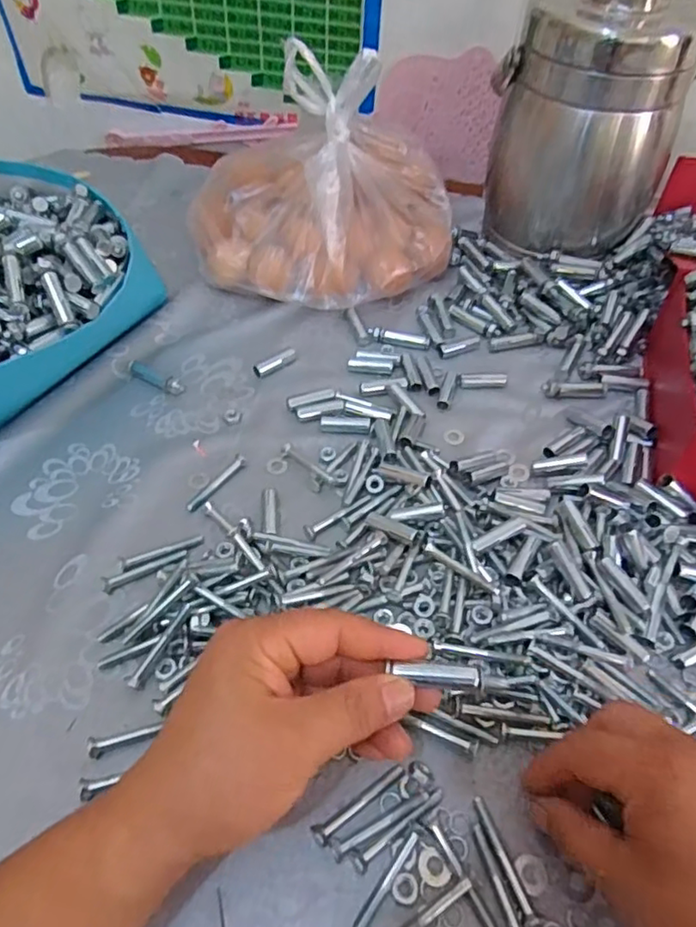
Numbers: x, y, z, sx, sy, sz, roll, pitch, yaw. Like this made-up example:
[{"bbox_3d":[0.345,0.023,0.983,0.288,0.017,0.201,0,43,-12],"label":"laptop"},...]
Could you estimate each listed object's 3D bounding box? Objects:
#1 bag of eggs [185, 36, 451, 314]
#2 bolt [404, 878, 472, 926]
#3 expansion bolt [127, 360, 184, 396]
[{"bbox_3d":[-0.024,-0.248,0.554,0.247,0.169,0.151,-3,51,-4],"label":"bag of eggs"},{"bbox_3d":[0.036,0.211,0.282,0.049,0.010,0.006,-25,56,-21],"label":"bolt"},{"bbox_3d":[-0.163,-0.075,0.516,0.060,0.009,0.015,27,55,19],"label":"expansion bolt"}]

